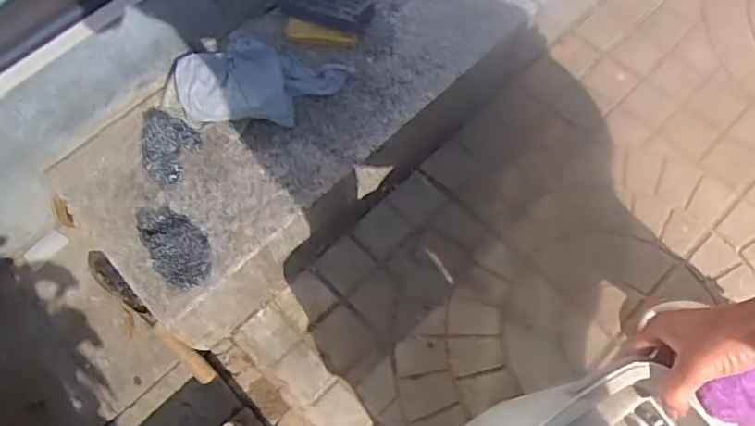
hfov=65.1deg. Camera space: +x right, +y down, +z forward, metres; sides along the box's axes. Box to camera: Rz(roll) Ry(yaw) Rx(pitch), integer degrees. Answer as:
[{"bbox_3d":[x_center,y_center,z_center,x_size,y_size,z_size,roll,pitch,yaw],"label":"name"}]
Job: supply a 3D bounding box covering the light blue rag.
[{"bbox_3d":[-0.159,-0.188,0.808,0.222,0.075,0.122,-12,64,-4],"label":"light blue rag"}]

